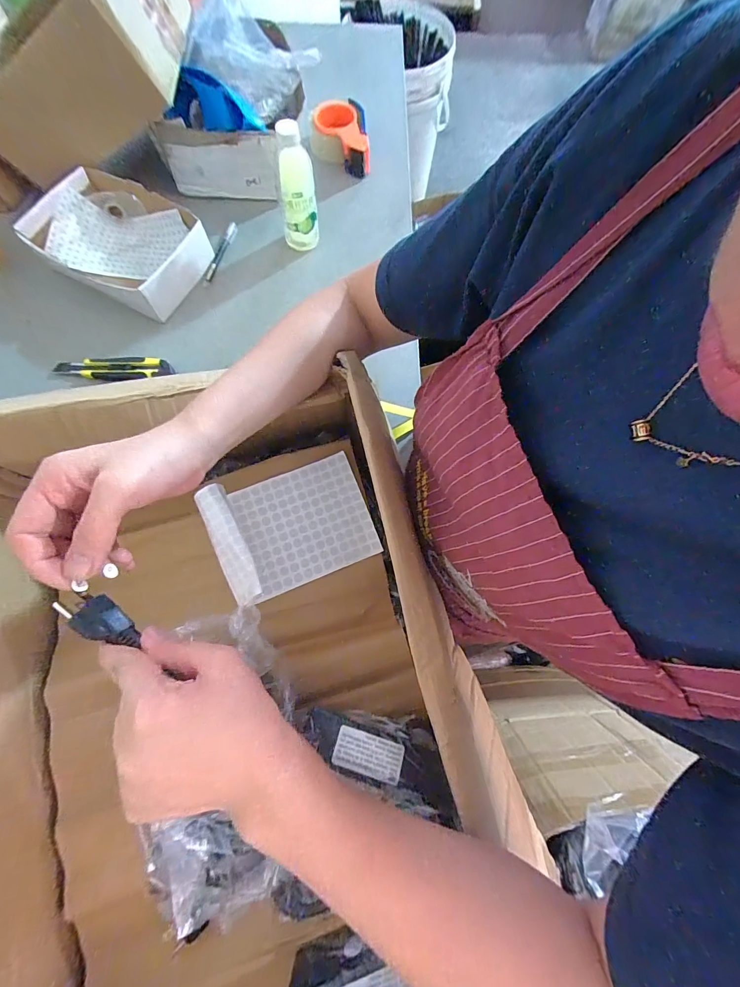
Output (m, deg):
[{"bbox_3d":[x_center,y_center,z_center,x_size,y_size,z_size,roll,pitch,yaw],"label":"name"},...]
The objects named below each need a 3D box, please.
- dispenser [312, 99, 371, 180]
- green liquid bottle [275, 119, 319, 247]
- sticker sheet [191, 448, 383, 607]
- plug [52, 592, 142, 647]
[{"bbox_3d":[-0.053,-0.675,0.704,0.092,0.066,0.122,-7,75,-4],"label":"dispenser"},{"bbox_3d":[-0.114,-0.467,0.577,0.057,0.167,0.059,-9,75,-4],"label":"green liquid bottle"},{"bbox_3d":[-0.083,0.032,0.403,0.160,0.055,0.122,-22,76,-8],"label":"sticker sheet"},{"bbox_3d":[-0.187,0.087,0.259,0.058,0.013,0.022,27,75,4],"label":"plug"}]

